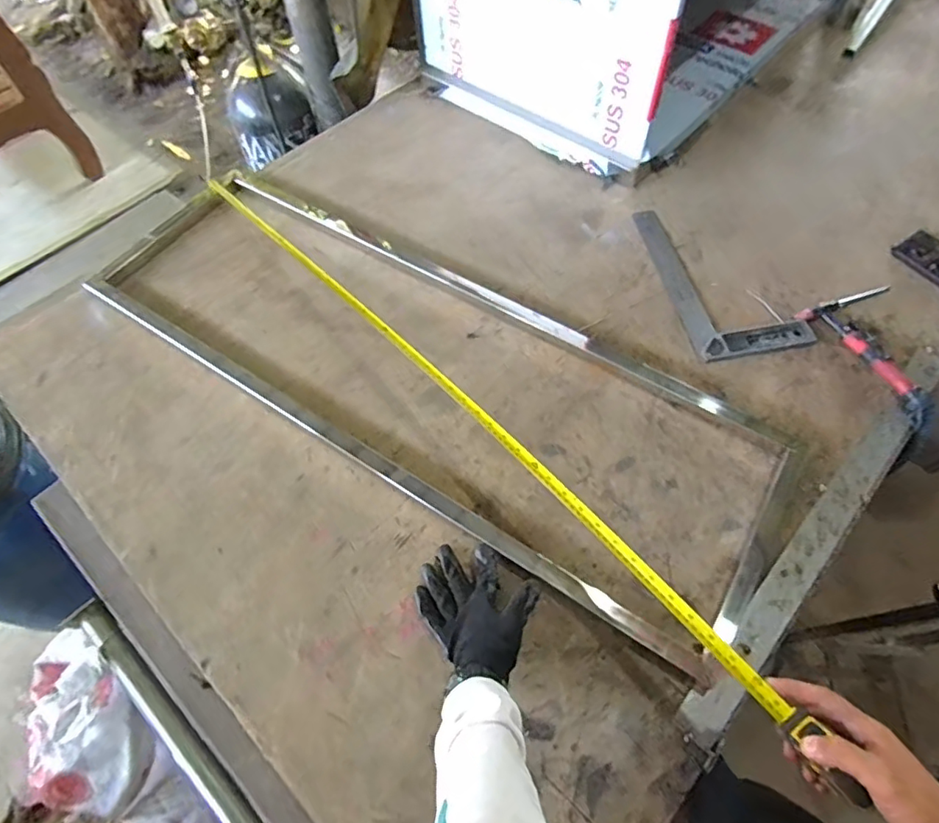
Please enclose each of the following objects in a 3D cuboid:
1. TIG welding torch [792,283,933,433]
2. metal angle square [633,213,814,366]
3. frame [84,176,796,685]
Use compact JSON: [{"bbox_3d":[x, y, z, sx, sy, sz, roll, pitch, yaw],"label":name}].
[{"bbox_3d":[0.662,-0.100,0.852,0.142,0.029,0.242,-27,64,-13],"label":"TIG welding torch"},{"bbox_3d":[0.427,-0.238,0.941,0.186,0.014,0.340,-11,62,-5],"label":"metal angle square"},{"bbox_3d":[-0.091,-0.088,0.869,1.134,0.045,0.427,33,67,18],"label":"frame"}]

